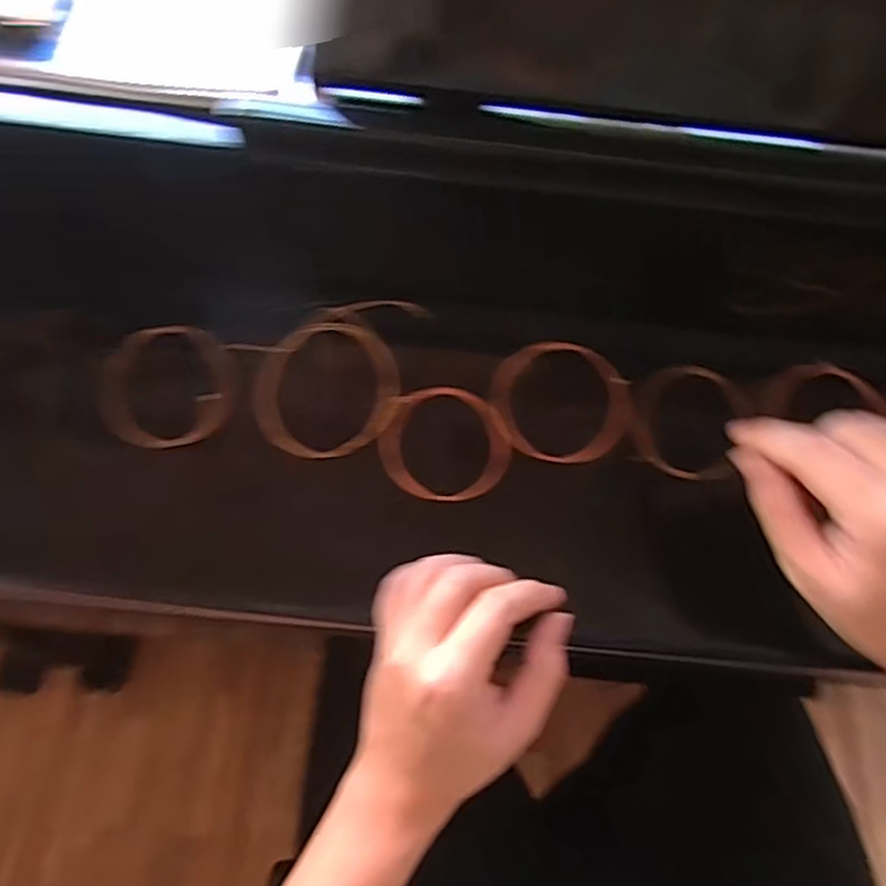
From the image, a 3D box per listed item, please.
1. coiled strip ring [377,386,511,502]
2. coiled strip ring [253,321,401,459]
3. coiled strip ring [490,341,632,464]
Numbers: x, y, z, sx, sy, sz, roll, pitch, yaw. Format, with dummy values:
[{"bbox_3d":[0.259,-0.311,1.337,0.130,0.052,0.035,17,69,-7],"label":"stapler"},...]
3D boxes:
[{"bbox_3d":[0.001,0.001,0.373,0.070,0.007,0.063,16,80,0],"label":"coiled strip ring"},{"bbox_3d":[-0.064,-0.029,0.376,0.077,0.017,0.074,-41,87,-5],"label":"coiled strip ring"},{"bbox_3d":[0.067,-0.024,0.387,0.077,0.020,0.067,1,65,-3],"label":"coiled strip ring"}]

